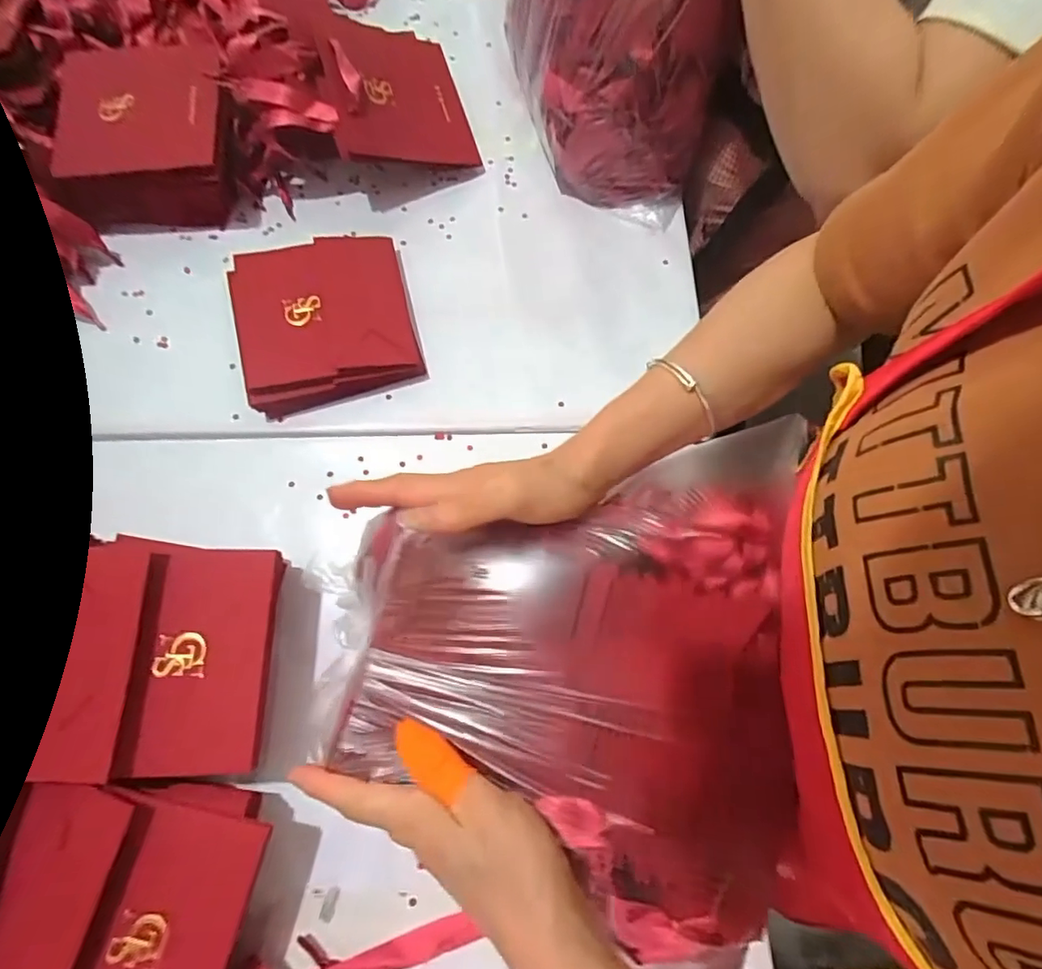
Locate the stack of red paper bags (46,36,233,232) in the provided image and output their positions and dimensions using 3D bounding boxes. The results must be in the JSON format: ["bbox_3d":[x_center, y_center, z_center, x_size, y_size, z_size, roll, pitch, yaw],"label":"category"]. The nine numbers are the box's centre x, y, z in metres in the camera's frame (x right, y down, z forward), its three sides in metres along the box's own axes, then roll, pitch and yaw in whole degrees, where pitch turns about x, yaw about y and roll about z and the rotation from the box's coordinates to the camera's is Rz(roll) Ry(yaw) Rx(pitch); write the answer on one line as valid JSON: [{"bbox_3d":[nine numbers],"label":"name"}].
[{"bbox_3d":[-0.337,-0.329,0.509,0.161,0.070,0.176,-13,74,-6],"label":"stack of red paper bags"}]

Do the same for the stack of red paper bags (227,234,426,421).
[{"bbox_3d":[-0.171,-0.147,0.484,0.143,0.038,0.150,-16,74,-7],"label":"stack of red paper bags"}]

